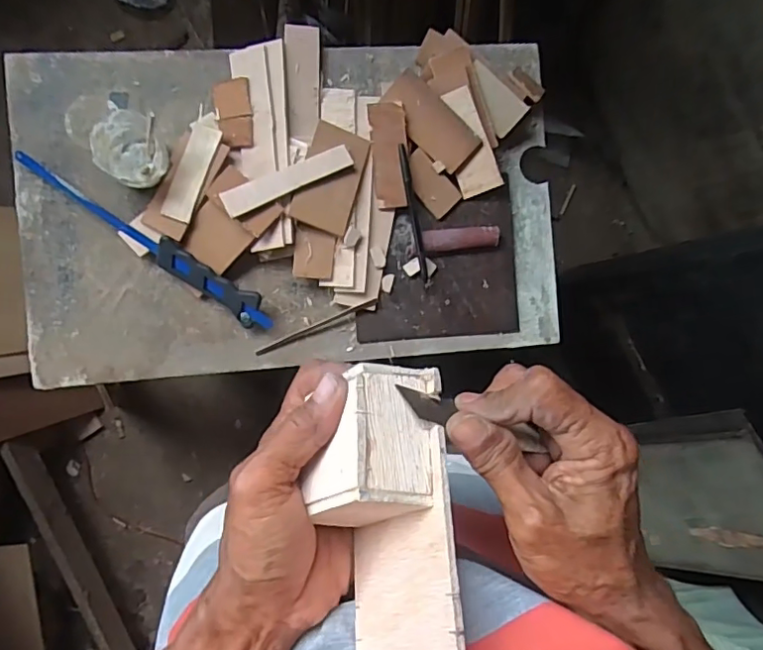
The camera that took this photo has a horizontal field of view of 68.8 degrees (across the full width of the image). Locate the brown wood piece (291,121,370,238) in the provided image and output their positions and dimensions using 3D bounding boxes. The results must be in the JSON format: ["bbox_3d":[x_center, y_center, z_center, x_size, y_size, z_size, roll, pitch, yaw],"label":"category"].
[{"bbox_3d":[-0.054,-0.154,0.589,0.060,0.005,0.107,18,87,-13],"label":"brown wood piece"}]

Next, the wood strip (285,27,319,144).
[{"bbox_3d":[-0.084,-0.257,0.594,0.035,0.011,0.123,-1,91,-7],"label":"wood strip"}]

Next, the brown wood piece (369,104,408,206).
[{"bbox_3d":[0.009,-0.183,0.601,0.037,0.007,0.109,-5,99,0],"label":"brown wood piece"}]

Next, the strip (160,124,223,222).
[{"bbox_3d":[-0.197,-0.159,0.582,0.031,0.009,0.103,19,87,-6],"label":"strip"}]

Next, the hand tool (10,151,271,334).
[{"bbox_3d":[-0.239,-0.089,0.580,0.296,0.025,0.032,37,86,-6],"label":"hand tool"}]

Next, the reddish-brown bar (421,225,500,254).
[{"bbox_3d":[0.088,-0.096,0.620,0.087,0.014,0.025,-5,91,-7],"label":"reddish-brown bar"}]

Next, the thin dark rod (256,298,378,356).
[{"bbox_3d":[-0.070,0.001,0.608,0.141,0.010,0.007,-24,93,-7],"label":"thin dark rod"}]

